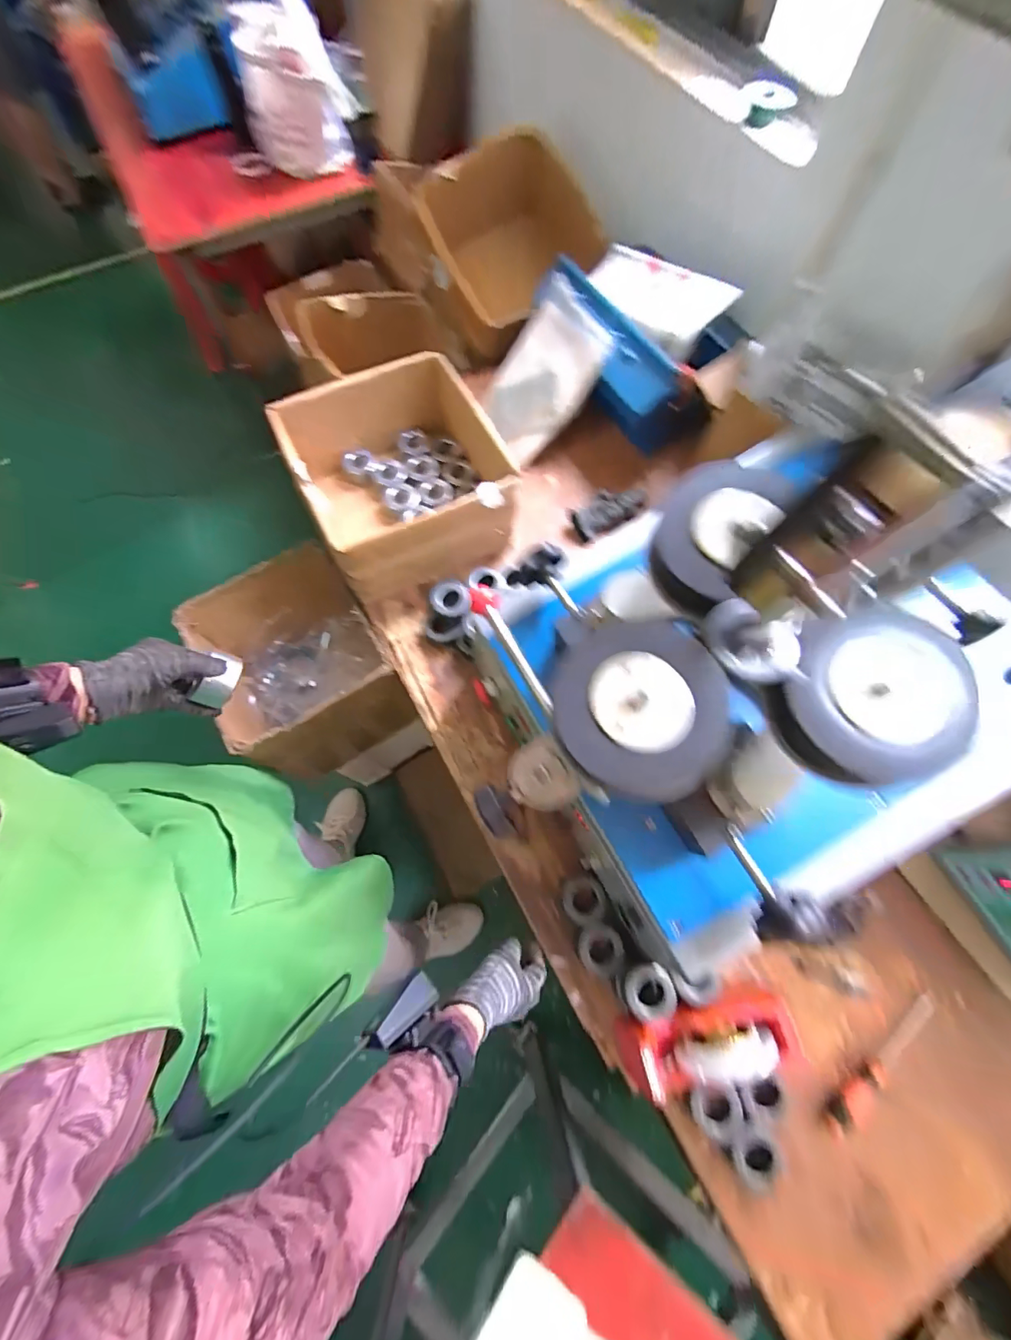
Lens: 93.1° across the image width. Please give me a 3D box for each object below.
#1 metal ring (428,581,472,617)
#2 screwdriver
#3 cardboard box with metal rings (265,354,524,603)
[{"bbox_3d":[-0.090,-0.120,0.787,0.064,0.023,0.063,0,69,1],"label":"metal ring"},{"bbox_3d":[0.488,0.505,0.613,0.215,0.024,0.032,-37,72,-13],"label":"screwdriver"},{"bbox_3d":[-0.176,-0.341,0.856,0.333,0.183,0.337,-25,70,-9],"label":"cardboard box with metal rings"}]

